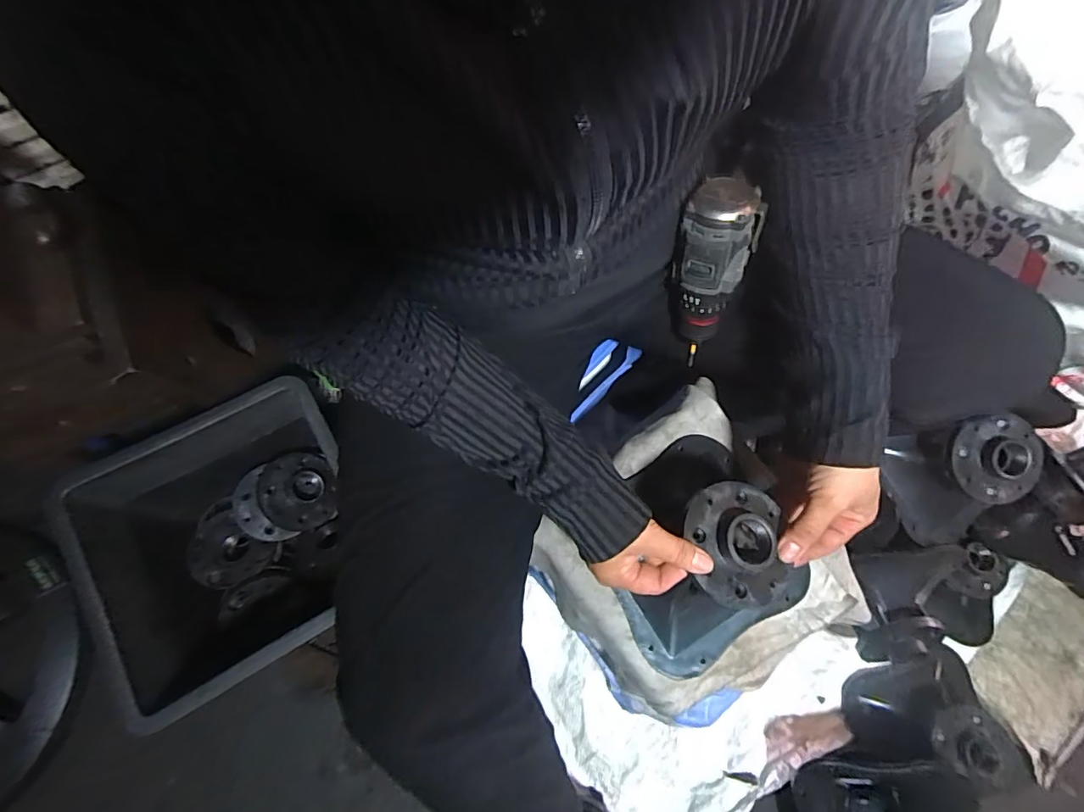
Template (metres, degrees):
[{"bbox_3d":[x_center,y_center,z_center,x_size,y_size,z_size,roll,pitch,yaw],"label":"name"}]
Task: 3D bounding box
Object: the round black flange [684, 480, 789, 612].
[{"bbox_3d":[0.151,0.107,0.391,0.076,0.017,0.094,6,71,1],"label":"round black flange"}]

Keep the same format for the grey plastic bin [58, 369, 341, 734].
[{"bbox_3d":[-0.319,0.145,0.557,0.248,0.162,0.275,-25,74,-10],"label":"grey plastic bin"}]

